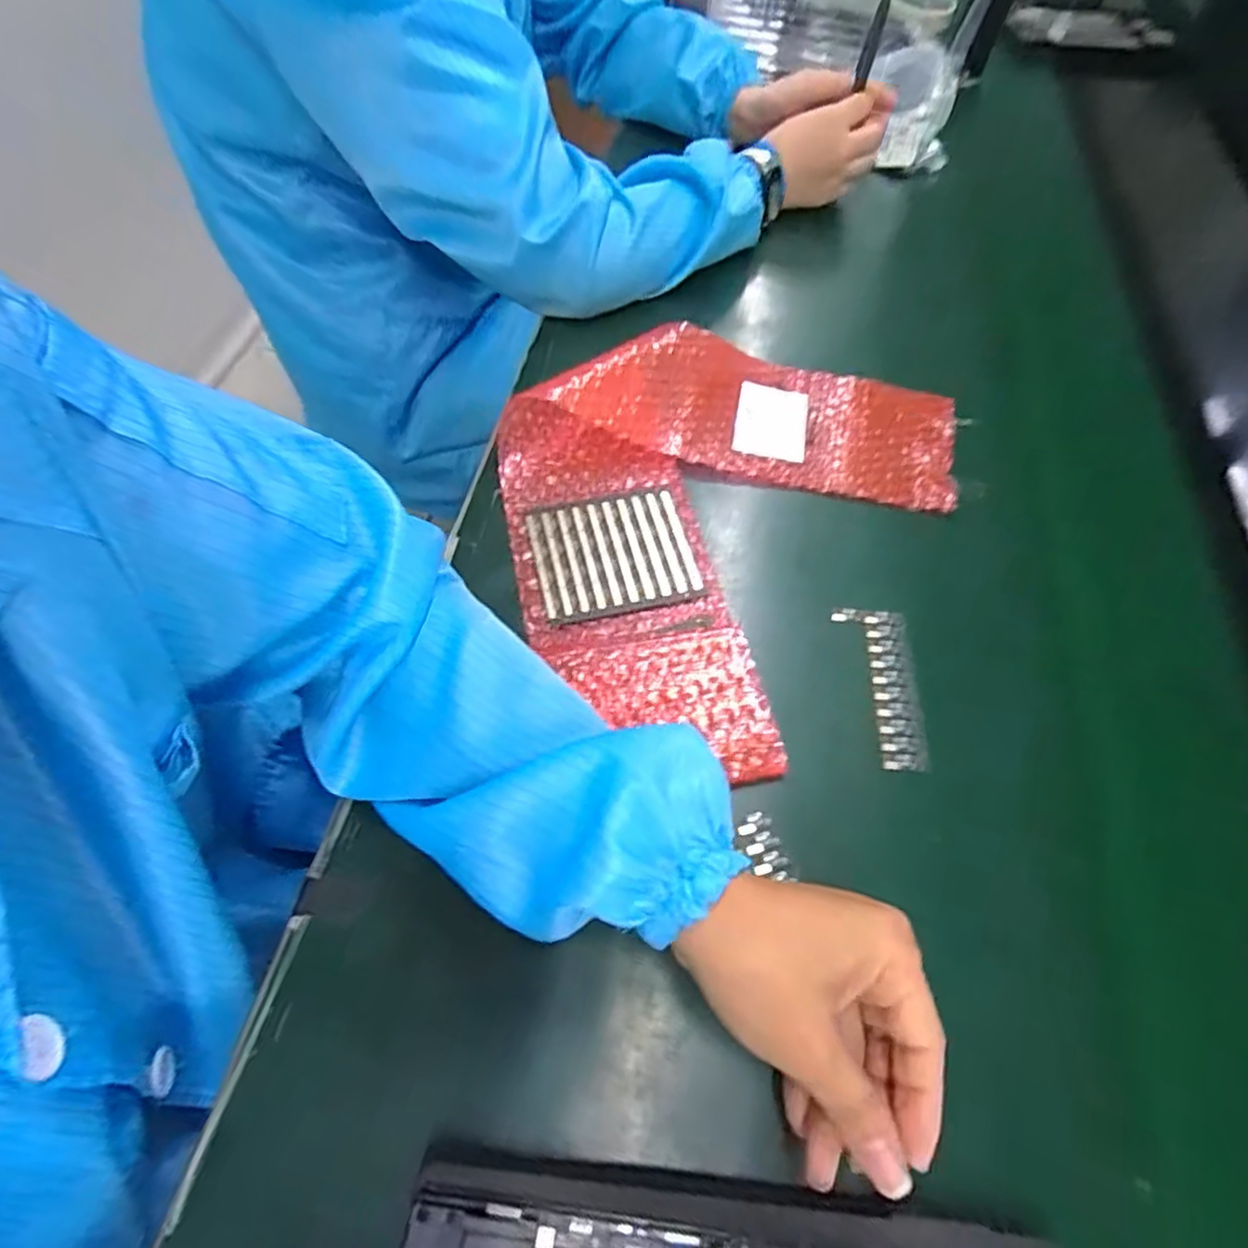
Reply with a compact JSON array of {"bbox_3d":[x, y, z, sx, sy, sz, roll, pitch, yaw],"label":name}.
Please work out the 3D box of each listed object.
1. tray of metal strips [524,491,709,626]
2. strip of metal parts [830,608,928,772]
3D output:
[{"bbox_3d":[-0.007,-0.045,0.416,0.098,0.007,0.085,-10,62,-11],"label":"tray of metal strips"},{"bbox_3d":[0.147,0.035,0.379,0.040,0.008,0.097,6,60,-2],"label":"strip of metal parts"}]

